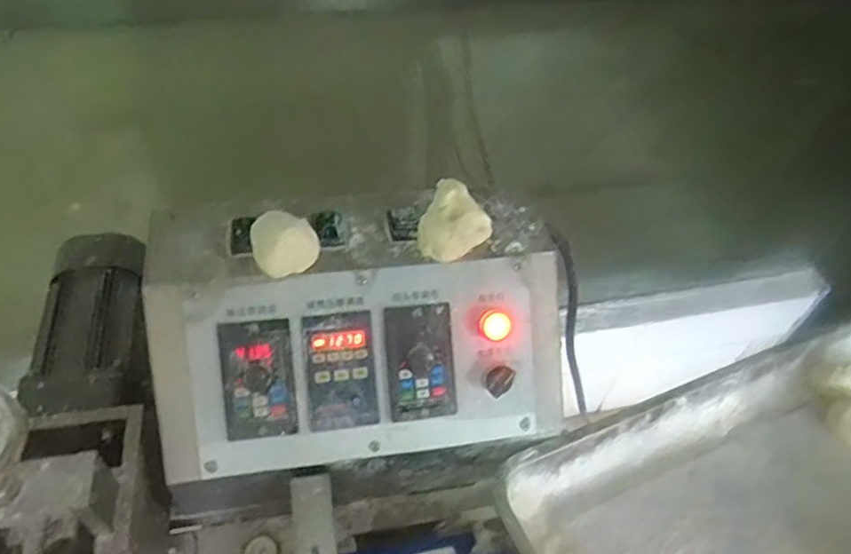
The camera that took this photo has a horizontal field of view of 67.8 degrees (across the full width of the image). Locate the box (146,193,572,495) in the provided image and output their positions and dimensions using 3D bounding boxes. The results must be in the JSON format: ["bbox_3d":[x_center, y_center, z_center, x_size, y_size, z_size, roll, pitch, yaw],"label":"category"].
[{"bbox_3d":[-0.053,0.044,0.564,0.356,0.141,0.198,-7,54,-11],"label":"box"}]

